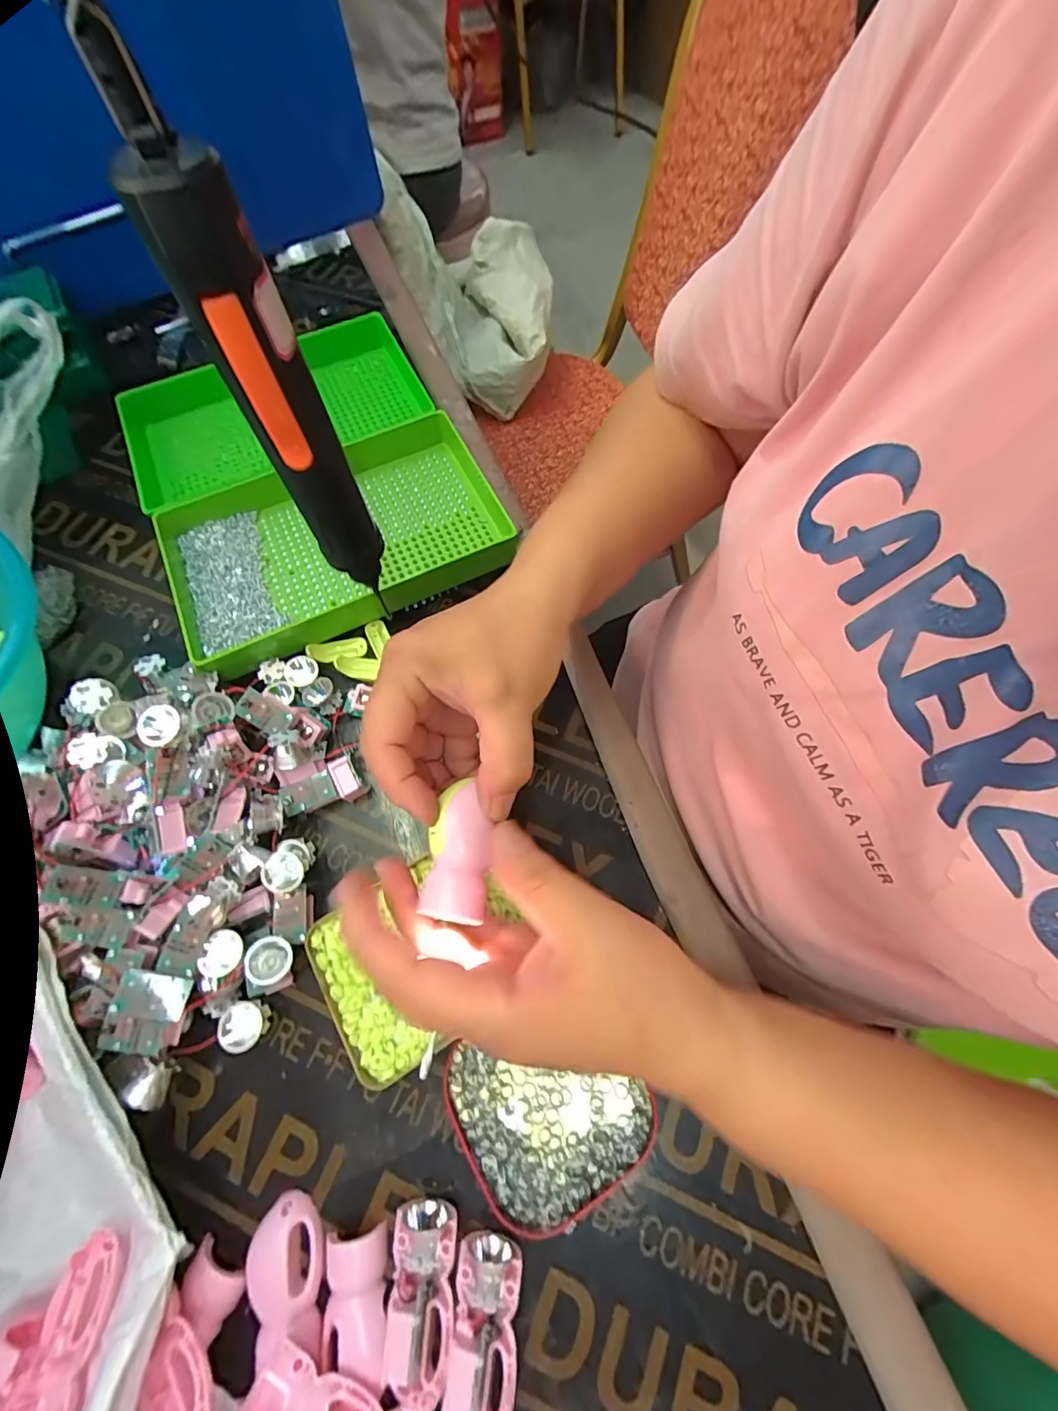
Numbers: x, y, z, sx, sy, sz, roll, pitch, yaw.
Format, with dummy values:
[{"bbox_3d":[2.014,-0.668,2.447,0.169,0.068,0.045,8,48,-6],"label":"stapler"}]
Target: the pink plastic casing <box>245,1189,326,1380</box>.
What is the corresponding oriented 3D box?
[{"bbox_3d":[-0.122,0.282,0.241,0.036,0.016,0.057,-12,68,-4],"label":"pink plastic casing"}]

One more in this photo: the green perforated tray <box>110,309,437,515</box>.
[{"bbox_3d":[-0.230,-0.271,0.440,0.261,0.030,0.129,-31,71,-11],"label":"green perforated tray"}]

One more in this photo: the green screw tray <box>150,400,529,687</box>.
[{"bbox_3d":[-0.149,-0.134,0.387,0.256,0.031,0.153,-25,72,-9],"label":"green screw tray"}]

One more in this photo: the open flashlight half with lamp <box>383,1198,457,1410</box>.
[{"bbox_3d":[-0.051,0.286,0.233,0.030,0.023,0.068,0,68,1],"label":"open flashlight half with lamp"}]

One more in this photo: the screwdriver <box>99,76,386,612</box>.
[{"bbox_3d":[-0.103,-0.119,0.216,0.030,0.184,0.041,-15,69,-5],"label":"screwdriver"}]

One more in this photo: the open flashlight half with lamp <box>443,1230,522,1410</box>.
[{"bbox_3d":[-0.021,0.296,0.228,0.030,0.023,0.066,4,68,2],"label":"open flashlight half with lamp"}]

